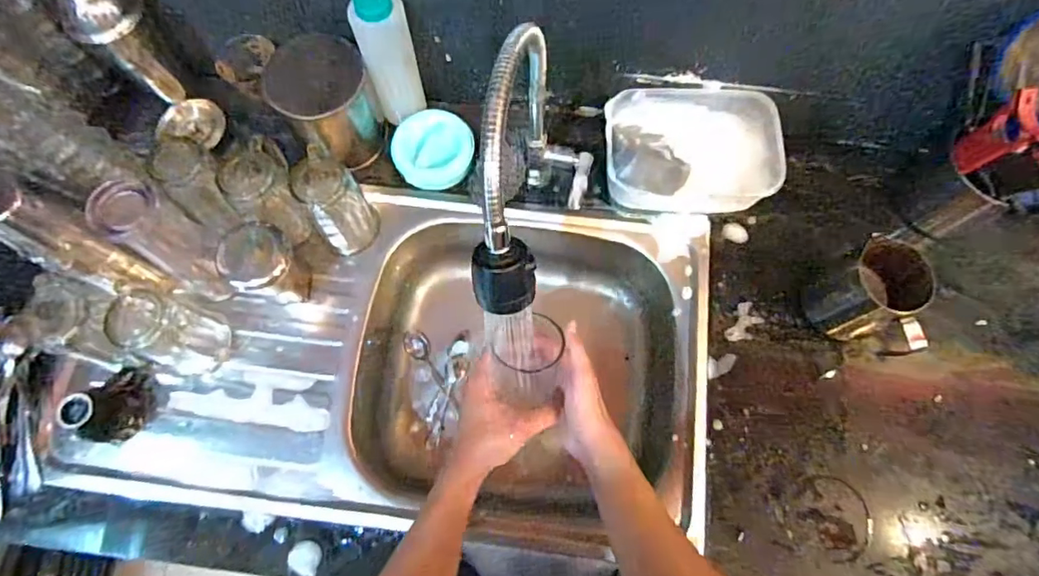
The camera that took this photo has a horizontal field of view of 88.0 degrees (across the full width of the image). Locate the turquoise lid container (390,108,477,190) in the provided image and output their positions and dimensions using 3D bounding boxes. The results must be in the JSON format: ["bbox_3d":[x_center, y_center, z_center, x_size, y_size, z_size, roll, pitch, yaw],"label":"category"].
[{"bbox_3d":[-0.112,-0.176,0.685,0.106,0.028,0.096,5,73,3],"label":"turquoise lid container"}]

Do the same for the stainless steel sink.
[{"bbox_3d":[-0.145,0.081,0.679,0.724,0.155,0.395,7,73,3],"label":"stainless steel sink"}]

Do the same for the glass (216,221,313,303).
[{"bbox_3d":[-0.285,-0.025,0.614,0.078,0.100,0.070,20,74,7],"label":"glass"}]

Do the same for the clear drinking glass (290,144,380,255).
[{"bbox_3d":[-0.217,-0.102,0.632,0.065,0.120,0.088,-34,78,-9],"label":"clear drinking glass"}]

